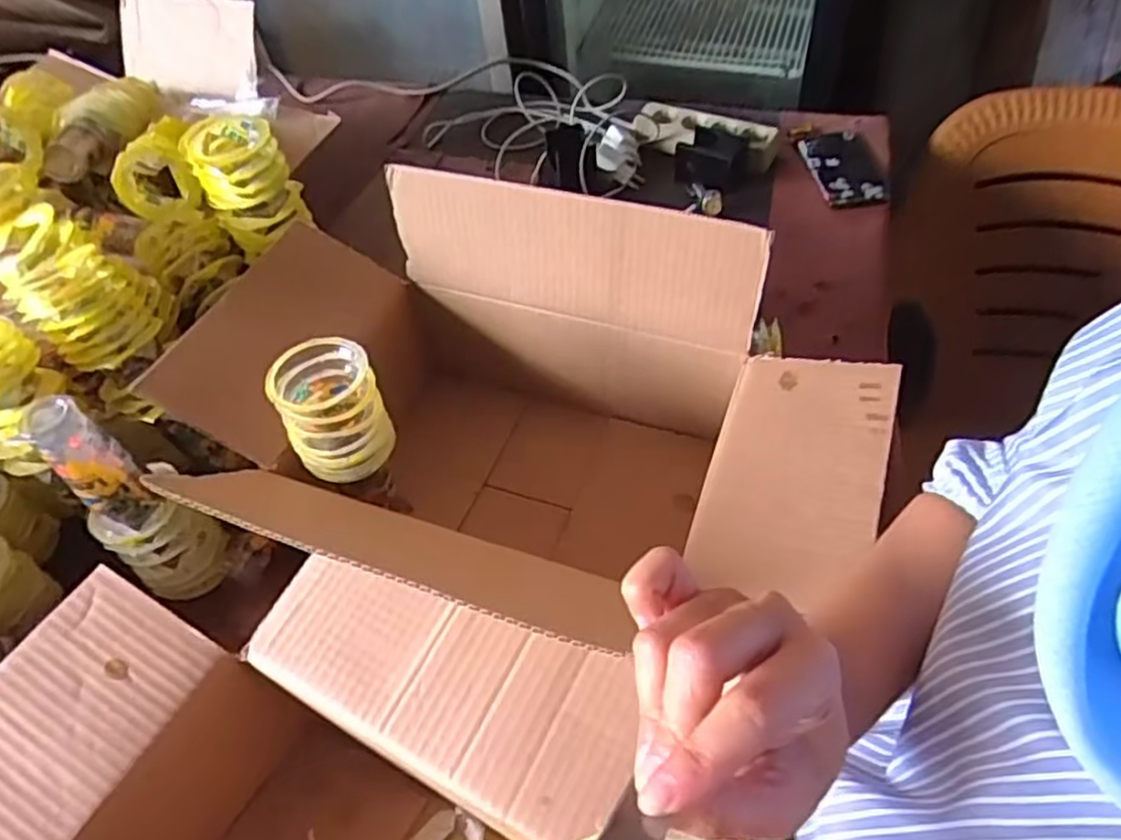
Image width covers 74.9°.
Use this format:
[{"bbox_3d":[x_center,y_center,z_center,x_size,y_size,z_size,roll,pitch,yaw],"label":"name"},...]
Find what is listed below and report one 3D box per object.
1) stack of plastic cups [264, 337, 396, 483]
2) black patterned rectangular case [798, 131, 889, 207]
[{"bbox_3d":[-0.172,-0.008,0.555,0.071,0.080,0.071,-19,53,-11],"label":"stack of plastic cups"},{"bbox_3d":[0.378,-0.342,0.978,0.085,0.018,0.164,-5,52,0],"label":"black patterned rectangular case"}]

